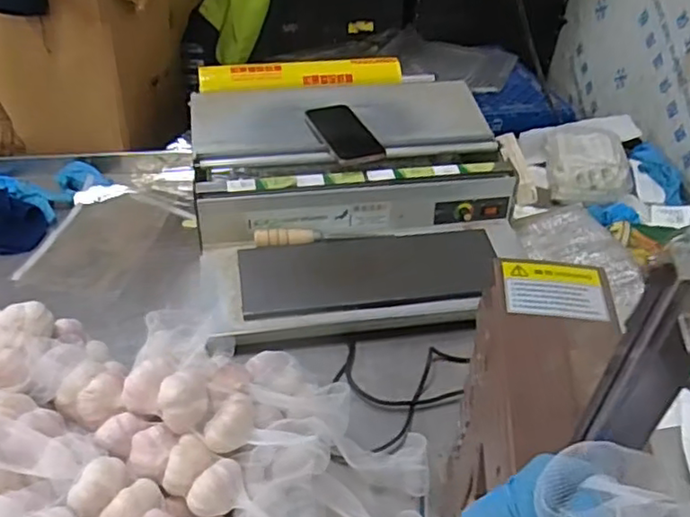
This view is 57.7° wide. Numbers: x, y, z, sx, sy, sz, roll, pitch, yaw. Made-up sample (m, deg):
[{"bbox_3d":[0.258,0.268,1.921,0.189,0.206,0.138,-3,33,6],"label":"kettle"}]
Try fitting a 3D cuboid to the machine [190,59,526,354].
[{"bbox_3d":[0.009,-0.134,1.006,0.486,0.140,0.551,-5,41,-11],"label":"machine"}]

